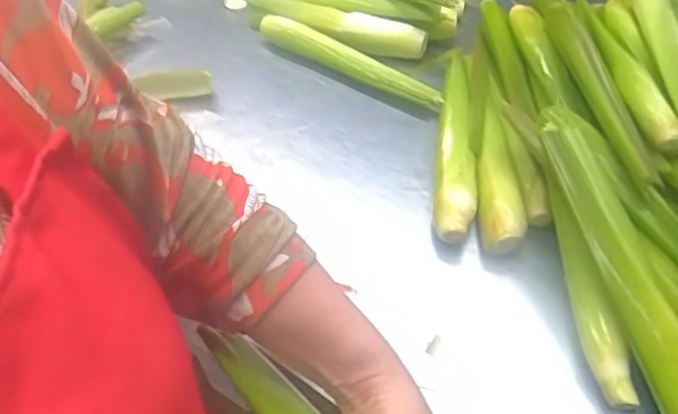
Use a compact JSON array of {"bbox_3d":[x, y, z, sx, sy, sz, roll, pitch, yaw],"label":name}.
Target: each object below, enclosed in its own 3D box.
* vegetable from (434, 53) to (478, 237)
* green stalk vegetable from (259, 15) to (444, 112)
[{"bbox_3d":[0.136,-0.091,0.685,0.041,0.034,0.335,4,47,7],"label":"vegetable"},{"bbox_3d":[0.007,-0.199,0.795,0.300,0.035,0.025,30,55,27],"label":"green stalk vegetable"}]

